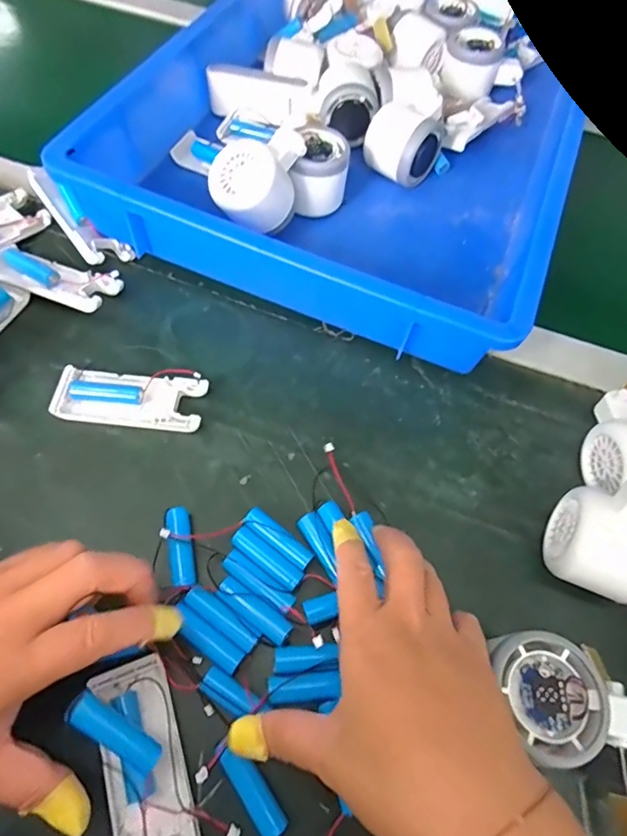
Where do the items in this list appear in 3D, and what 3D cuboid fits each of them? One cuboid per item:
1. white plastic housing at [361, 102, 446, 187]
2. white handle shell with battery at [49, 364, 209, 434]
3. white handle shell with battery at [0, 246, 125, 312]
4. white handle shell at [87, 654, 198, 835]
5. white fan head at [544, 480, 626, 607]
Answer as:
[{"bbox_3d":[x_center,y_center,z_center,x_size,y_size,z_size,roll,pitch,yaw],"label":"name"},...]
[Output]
[{"bbox_3d":[0.087,-0.260,0.459,0.059,0.060,0.063,37,67,14],"label":"white plastic housing"},{"bbox_3d":[-0.132,-0.017,0.356,0.103,0.012,0.049,7,63,0],"label":"white handle shell with battery"},{"bbox_3d":[-0.213,-0.113,0.394,0.104,0.024,0.040,17,64,5],"label":"white handle shell with battery"},{"bbox_3d":[-0.087,0.183,0.250,0.039,0.011,0.104,-17,66,-11],"label":"white handle shell"},{"bbox_3d":[0.179,0.072,0.290,0.054,0.079,0.063,23,64,8],"label":"white fan head"}]

